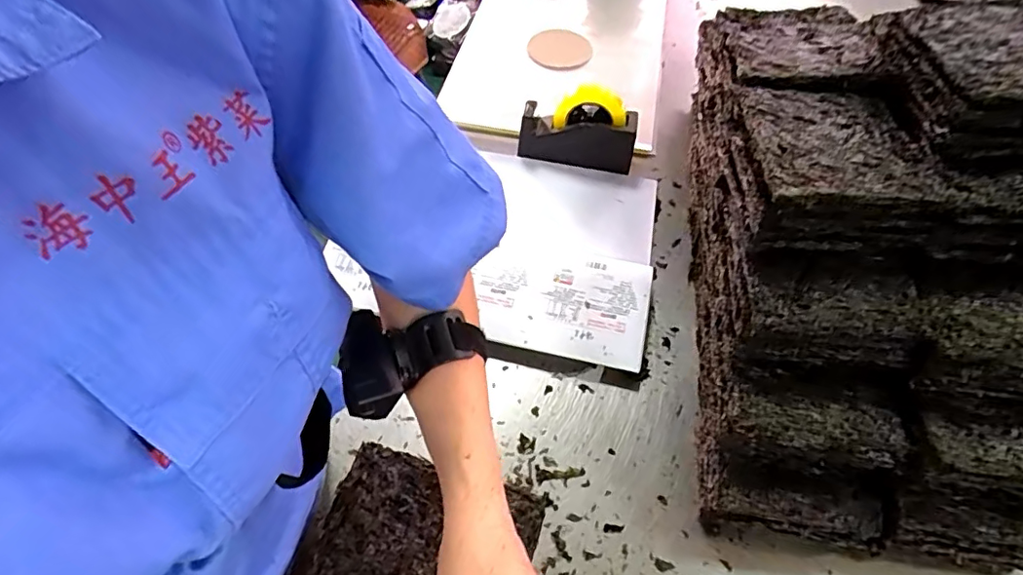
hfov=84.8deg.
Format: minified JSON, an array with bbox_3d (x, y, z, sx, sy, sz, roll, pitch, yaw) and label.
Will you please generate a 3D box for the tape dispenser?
[{"bbox_3d":[0.112,-0.266,0.948,0.195,0.140,0.058,10,56,6],"label":"tape dispenser"}]

